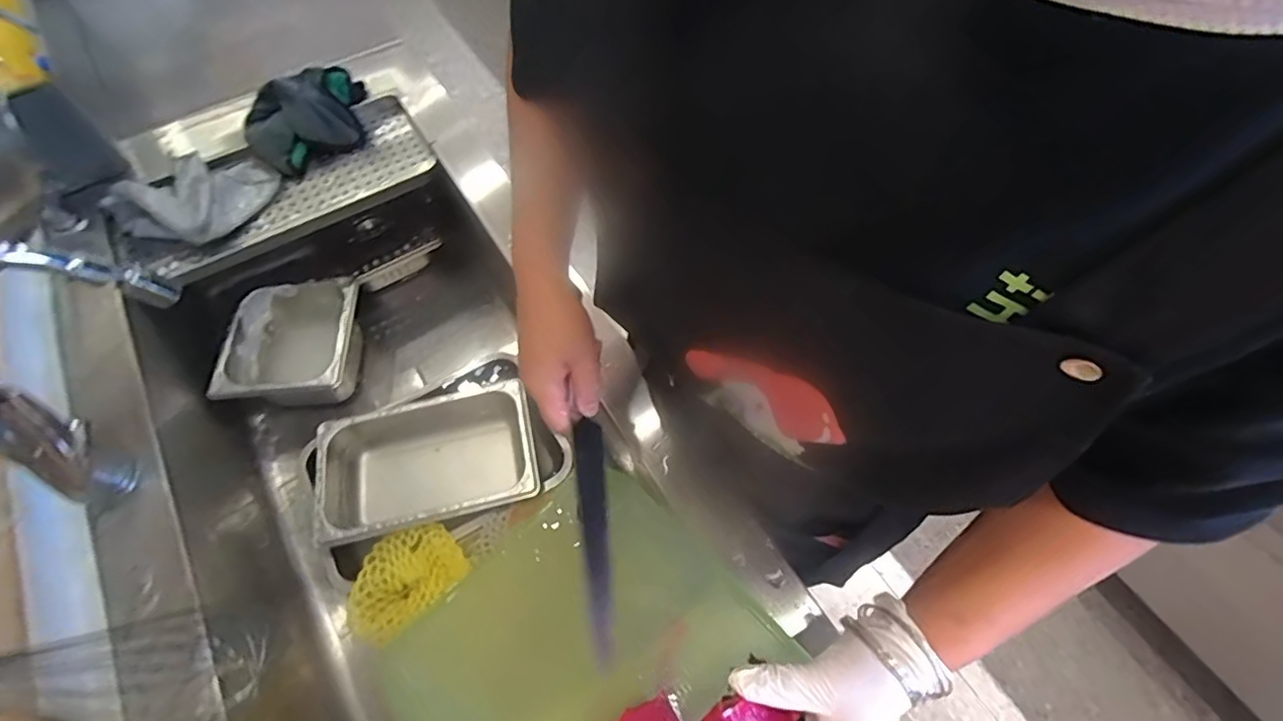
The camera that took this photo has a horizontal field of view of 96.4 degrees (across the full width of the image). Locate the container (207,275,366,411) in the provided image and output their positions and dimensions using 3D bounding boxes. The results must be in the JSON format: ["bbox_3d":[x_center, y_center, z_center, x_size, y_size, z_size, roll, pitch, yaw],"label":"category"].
[{"bbox_3d":[-0.461,-0.016,0.782,0.156,0.109,0.171,-7,62,-3],"label":"container"}]

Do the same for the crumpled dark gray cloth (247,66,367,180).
[{"bbox_3d":[-0.446,-0.324,0.768,0.163,0.032,0.121,-35,102,-8],"label":"crumpled dark gray cloth"}]

